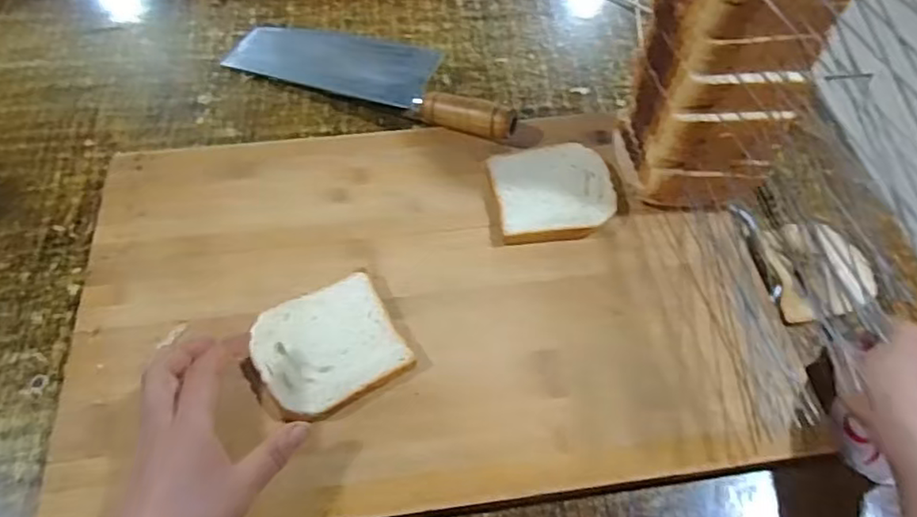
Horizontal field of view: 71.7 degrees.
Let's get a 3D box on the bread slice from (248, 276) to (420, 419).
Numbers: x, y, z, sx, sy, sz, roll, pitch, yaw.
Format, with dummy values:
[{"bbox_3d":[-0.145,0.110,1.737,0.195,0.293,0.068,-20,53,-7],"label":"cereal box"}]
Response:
[{"bbox_3d":[-0.097,0.064,0.466,0.100,0.013,0.090,-28,63,-13],"label":"bread slice"}]

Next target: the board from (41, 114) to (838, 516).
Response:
[{"bbox_3d":[-0.024,0.017,0.495,0.528,0.023,0.334,-7,57,-6],"label":"board"}]

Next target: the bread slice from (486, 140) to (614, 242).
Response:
[{"bbox_3d":[0.081,-0.059,0.544,0.099,0.009,0.093,-10,60,-3],"label":"bread slice"}]

